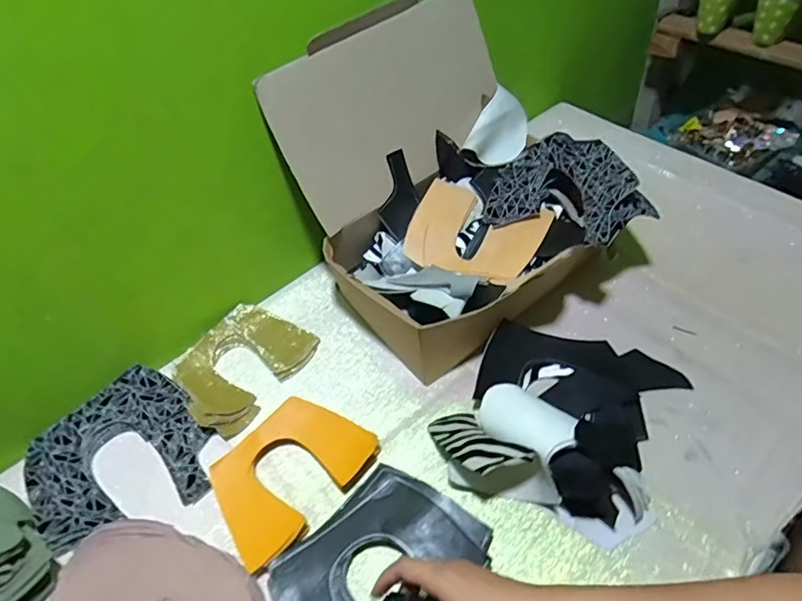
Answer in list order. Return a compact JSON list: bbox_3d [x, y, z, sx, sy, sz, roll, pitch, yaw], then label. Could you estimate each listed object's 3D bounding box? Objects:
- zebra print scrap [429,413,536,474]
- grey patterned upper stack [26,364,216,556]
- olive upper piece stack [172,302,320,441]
[{"bbox_3d":[0.073,0.141,0.532,0.055,0.013,0.128,-22,14,-20],"label":"zebra print scrap"},{"bbox_3d":[-0.315,0.177,0.594,0.178,0.023,0.188,-36,54,-23],"label":"grey patterned upper stack"},{"bbox_3d":[-0.201,0.079,0.665,0.127,0.025,0.164,26,57,26],"label":"olive upper piece stack"}]

